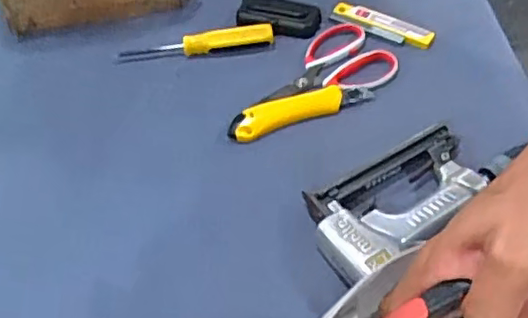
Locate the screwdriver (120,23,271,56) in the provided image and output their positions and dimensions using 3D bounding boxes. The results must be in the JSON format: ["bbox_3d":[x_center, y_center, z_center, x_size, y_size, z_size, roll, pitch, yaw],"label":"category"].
[{"bbox_3d":[-0.085,-0.148,0.762,0.194,0.029,0.026,-6,51,0],"label":"screwdriver"}]

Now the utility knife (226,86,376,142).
[{"bbox_3d":[0.041,-0.060,0.694,0.171,0.018,0.037,-18,52,-9],"label":"utility knife"}]

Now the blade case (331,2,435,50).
[{"bbox_3d":[0.150,-0.173,0.772,0.133,0.010,0.039,25,57,22],"label":"blade case"}]

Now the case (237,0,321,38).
[{"bbox_3d":[0.019,-0.186,0.791,0.107,0.022,0.056,12,53,14],"label":"case"}]

